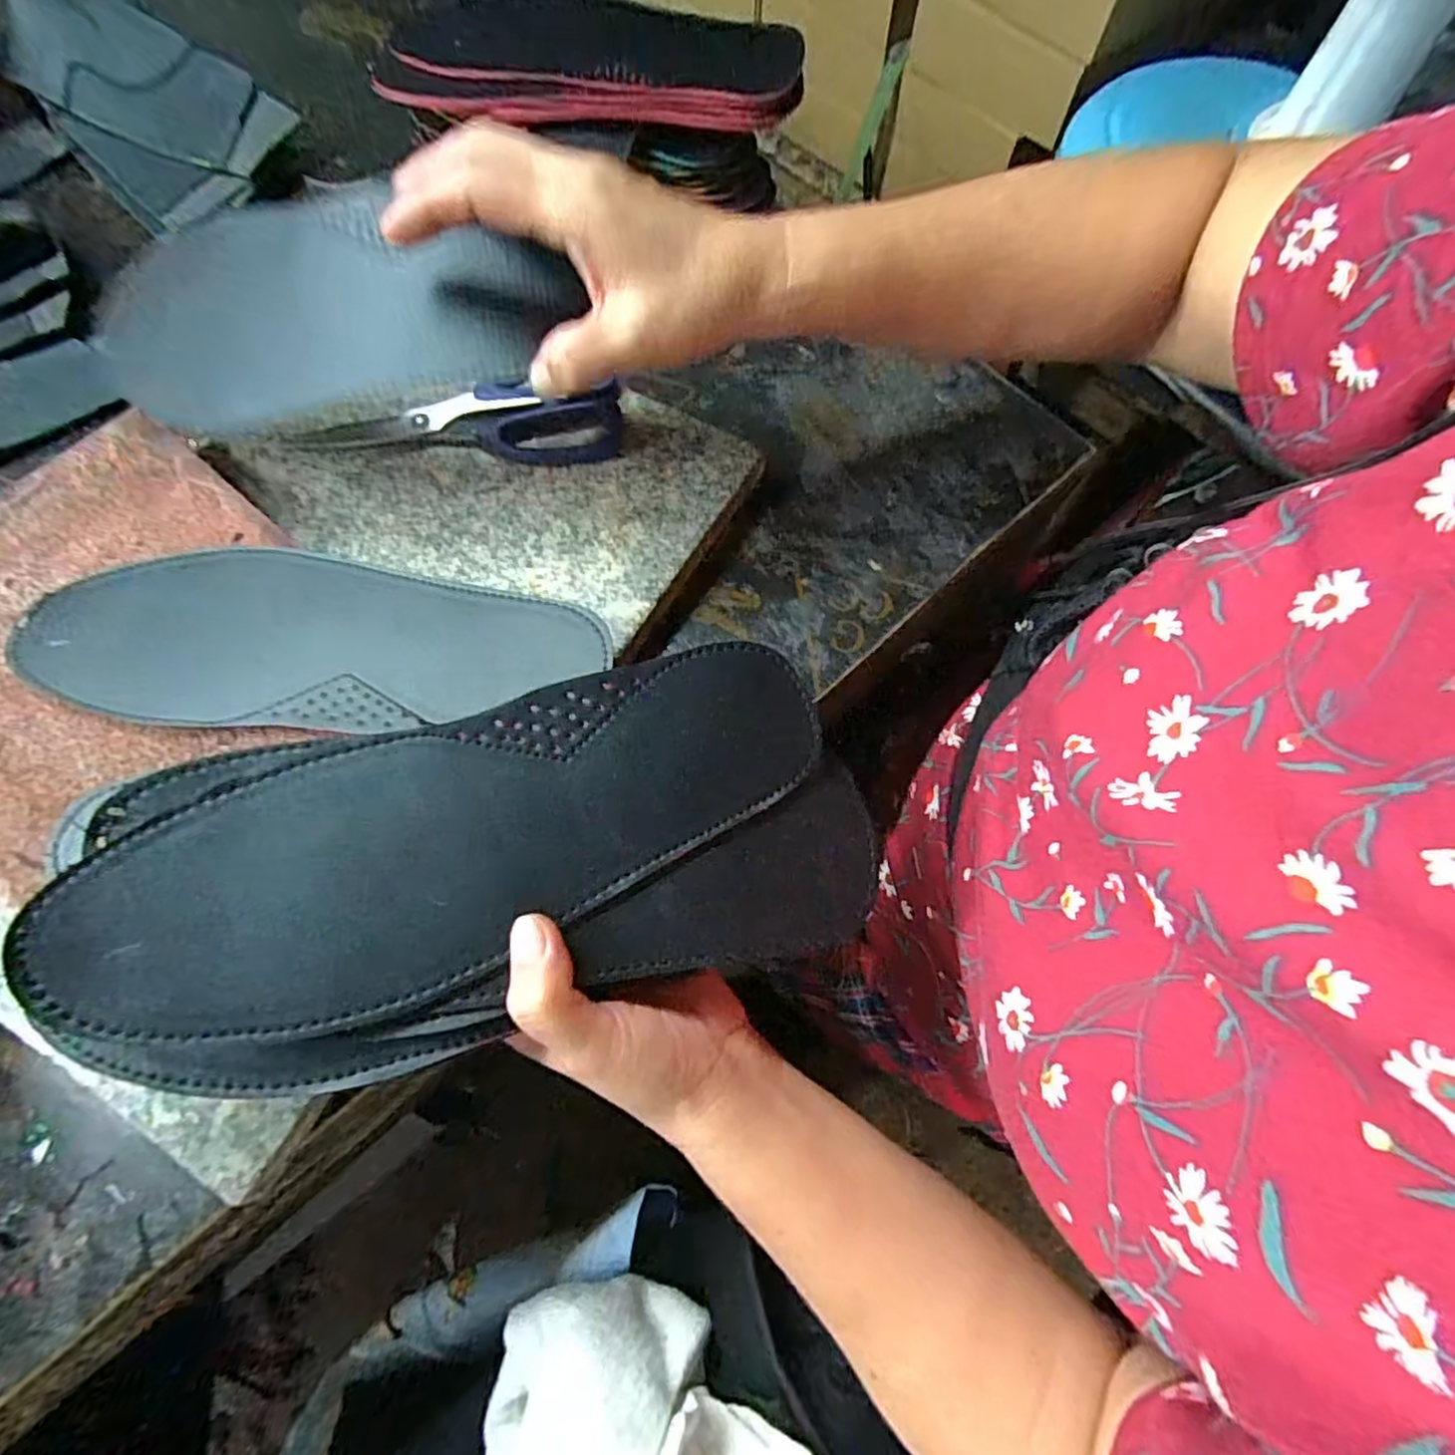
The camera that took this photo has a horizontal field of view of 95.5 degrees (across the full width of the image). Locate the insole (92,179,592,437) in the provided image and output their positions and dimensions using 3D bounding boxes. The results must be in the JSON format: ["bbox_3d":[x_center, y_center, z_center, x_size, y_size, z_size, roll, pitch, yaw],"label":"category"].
[{"bbox_3d":[-0.186,-0.190,0.301,0.238,0.080,0.015,-3,24,14],"label":"insole"}]

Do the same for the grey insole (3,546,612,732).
[{"bbox_3d":[-0.183,-0.042,0.297,0.251,0.004,0.088,4,67,0],"label":"grey insole"}]

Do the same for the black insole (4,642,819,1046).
[{"bbox_3d":[-0.083,0.037,0.235,0.254,0.008,0.085,-17,81,-18],"label":"black insole"}]

